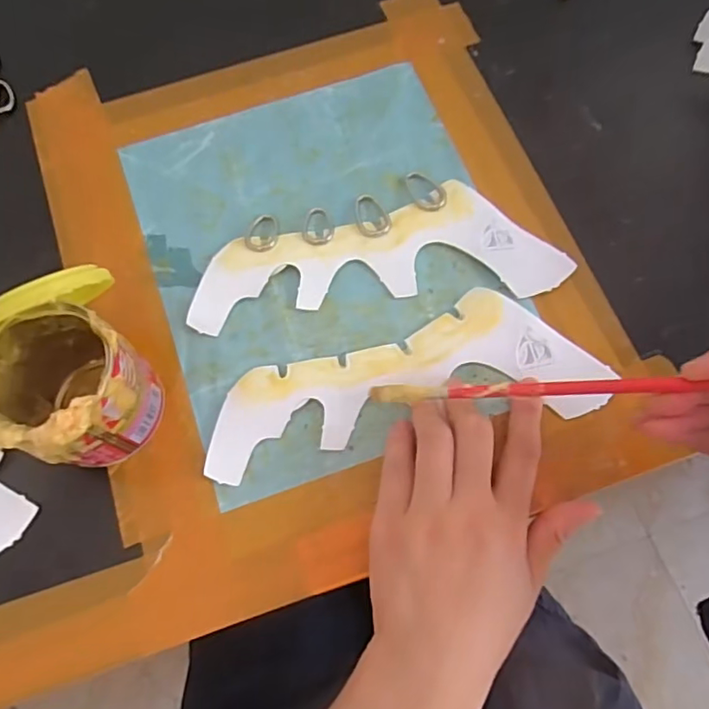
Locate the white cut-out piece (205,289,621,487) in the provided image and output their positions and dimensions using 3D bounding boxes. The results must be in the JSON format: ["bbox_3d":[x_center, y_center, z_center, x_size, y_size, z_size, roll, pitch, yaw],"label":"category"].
[{"bbox_3d":[0.026,0.012,0.310,0.212,0.006,0.075,-11,71,-3],"label":"white cut-out piece"}]

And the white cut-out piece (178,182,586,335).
[{"bbox_3d":[0.012,-0.062,0.337,0.215,0.005,0.075,-7,70,-2],"label":"white cut-out piece"}]

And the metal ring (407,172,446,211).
[{"bbox_3d":[0.045,-0.103,0.353,0.019,0.004,0.033,-24,72,-9],"label":"metal ring"}]

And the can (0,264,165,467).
[{"bbox_3d":[-0.139,0.014,0.275,0.069,0.075,0.083,-15,70,-6],"label":"can"}]

